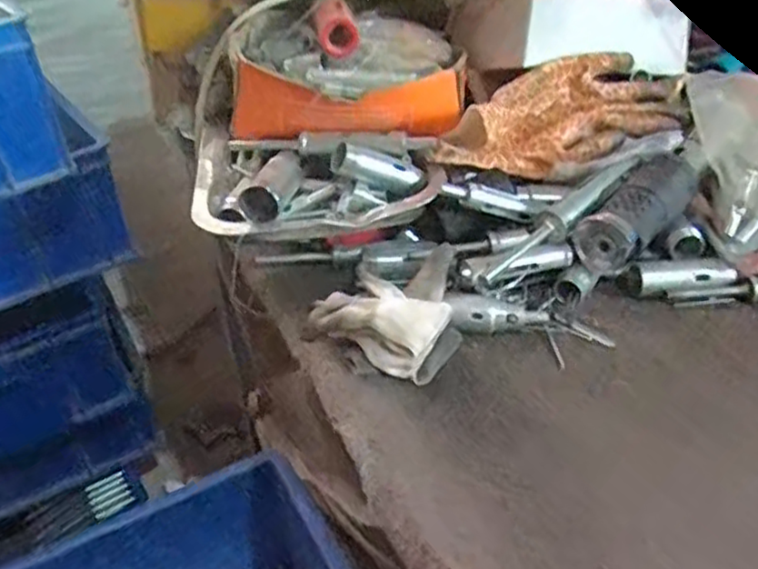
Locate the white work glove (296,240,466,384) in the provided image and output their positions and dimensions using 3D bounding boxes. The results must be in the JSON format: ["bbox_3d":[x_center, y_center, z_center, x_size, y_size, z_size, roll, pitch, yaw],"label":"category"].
[{"bbox_3d":[0.002,0.019,0.452,0.097,0.043,0.080,1,37,4],"label":"white work glove"}]

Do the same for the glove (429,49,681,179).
[{"bbox_3d":[0.144,-0.131,0.541,0.221,0.053,0.080,-14,39,-15],"label":"glove"}]

